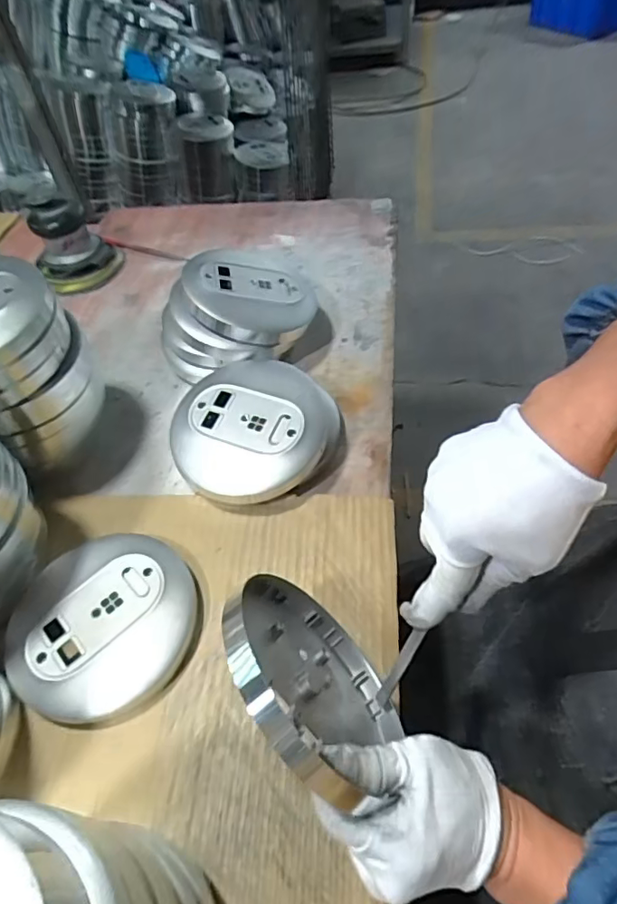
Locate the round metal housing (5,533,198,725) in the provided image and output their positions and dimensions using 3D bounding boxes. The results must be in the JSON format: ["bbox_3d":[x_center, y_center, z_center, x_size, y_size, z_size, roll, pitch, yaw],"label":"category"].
[{"bbox_3d":[-0.154,0.123,0.395,0.138,0.021,0.130,-2,51,3],"label":"round metal housing"}]

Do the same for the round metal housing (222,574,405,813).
[{"bbox_3d":[-0.003,0.128,0.321,0.020,0.121,0.123,-46,69,13],"label":"round metal housing"}]

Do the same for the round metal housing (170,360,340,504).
[{"bbox_3d":[-0.045,-0.019,0.477,0.131,0.053,0.149,25,58,23],"label":"round metal housing"}]

